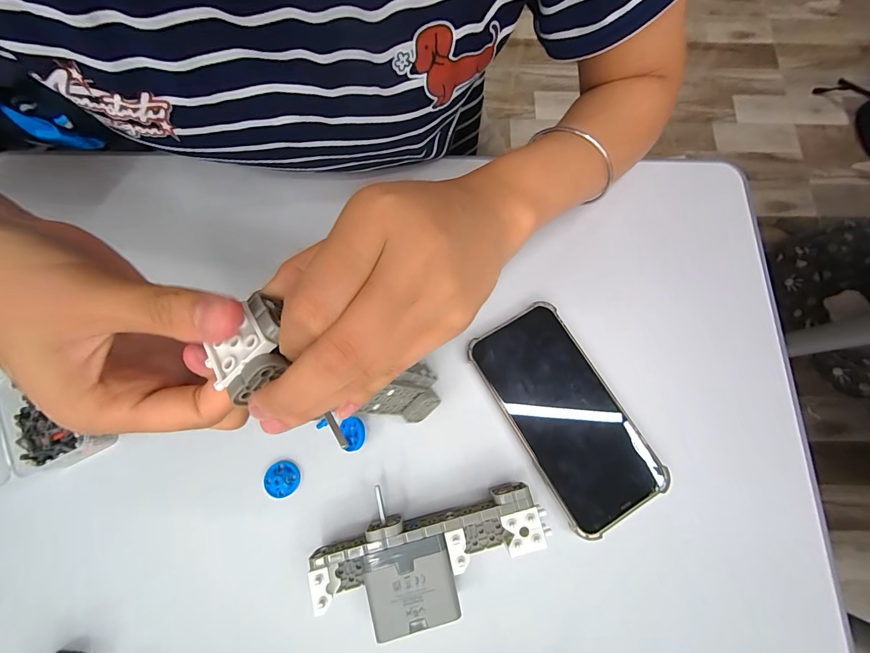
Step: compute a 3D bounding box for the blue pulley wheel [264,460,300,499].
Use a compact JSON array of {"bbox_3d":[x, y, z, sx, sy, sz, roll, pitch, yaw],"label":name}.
[{"bbox_3d":[-0.112,0.112,0.271,0.024,0.010,0.024,0,77,-1],"label":"blue pulley wheel"}]

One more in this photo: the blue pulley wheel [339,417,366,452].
[{"bbox_3d":[-0.061,0.079,0.272,0.020,0.004,0.023,-26,68,26],"label":"blue pulley wheel"}]

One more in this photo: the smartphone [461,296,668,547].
[{"bbox_3d":[0.097,0.065,0.282,0.078,0.014,0.161,-29,79,-7],"label":"smartphone"}]

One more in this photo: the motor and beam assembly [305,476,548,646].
[{"bbox_3d":[-0.002,0.153,0.250,0.151,0.032,0.070,-14,78,-4],"label":"motor and beam assembly"}]

